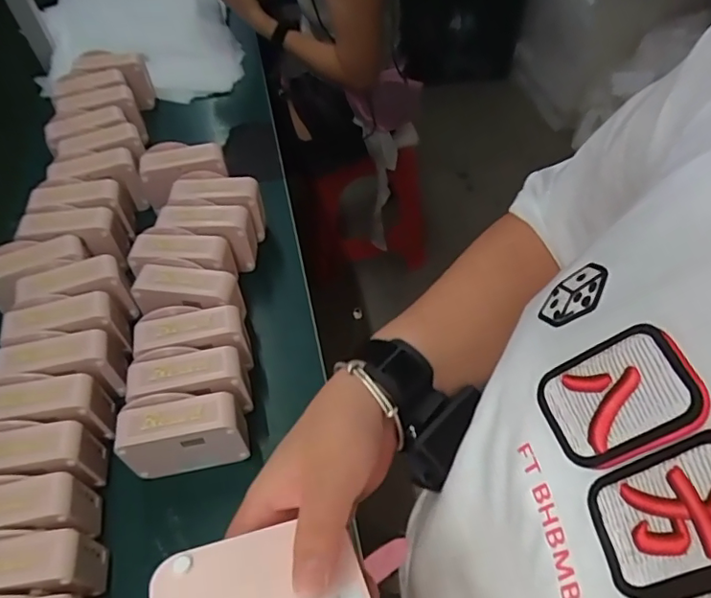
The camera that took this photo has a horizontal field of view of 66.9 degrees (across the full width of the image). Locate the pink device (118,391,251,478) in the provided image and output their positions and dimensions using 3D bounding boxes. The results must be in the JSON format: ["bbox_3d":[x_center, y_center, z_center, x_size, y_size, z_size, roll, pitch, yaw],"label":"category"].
[{"bbox_3d":[-0.189,0.150,0.604,0.131,0.088,0.065,-10,55,-4],"label":"pink device"}]

